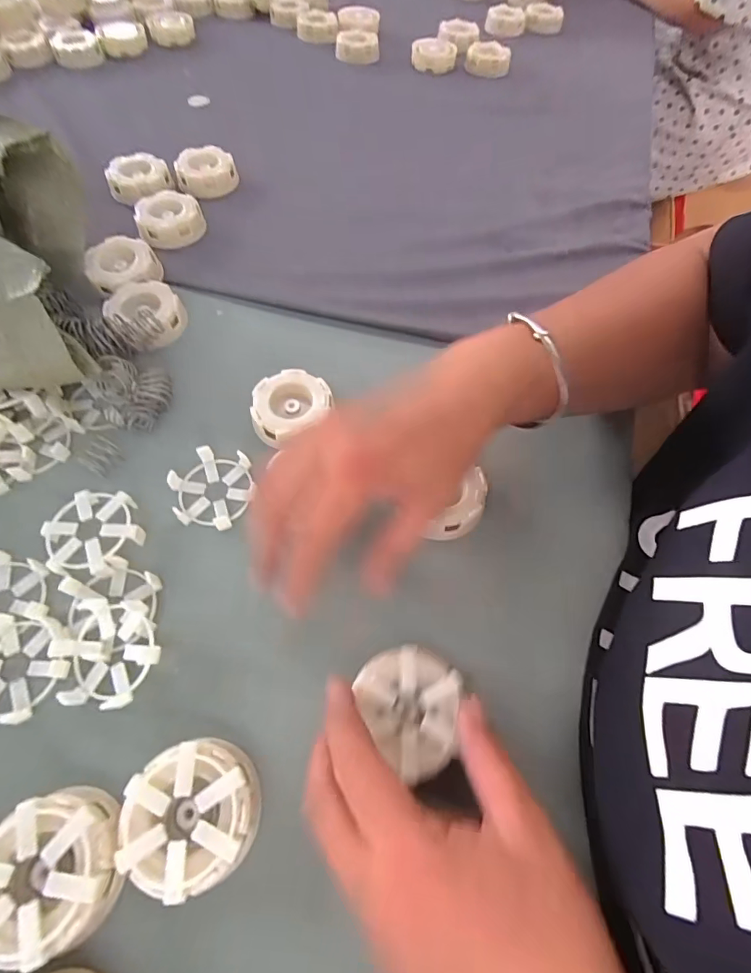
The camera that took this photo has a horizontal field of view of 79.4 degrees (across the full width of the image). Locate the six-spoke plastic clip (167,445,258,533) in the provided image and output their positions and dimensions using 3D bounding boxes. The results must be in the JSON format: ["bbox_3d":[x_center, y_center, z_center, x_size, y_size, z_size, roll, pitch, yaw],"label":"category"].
[{"bbox_3d":[-0.113,0.001,0.314,0.057,0.014,0.055,10,61,3],"label":"six-spoke plastic clip"}]

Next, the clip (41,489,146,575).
[{"bbox_3d":[-0.180,0.031,0.291,0.053,0.017,0.058,1,61,-2],"label":"clip"}]

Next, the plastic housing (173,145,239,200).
[{"bbox_3d":[-0.178,-0.331,0.479,0.061,0.033,0.050,-14,63,-10],"label":"plastic housing"}]

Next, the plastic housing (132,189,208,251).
[{"bbox_3d":[-0.200,-0.260,0.443,0.059,0.029,0.055,-14,63,-10],"label":"plastic housing"}]

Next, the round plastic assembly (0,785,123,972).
[{"bbox_3d":[-0.151,0.177,0.209,0.056,0.026,0.060,1,61,-2],"label":"round plastic assembly"}]

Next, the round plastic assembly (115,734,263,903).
[{"bbox_3d":[-0.089,0.160,0.222,0.060,0.028,0.059,1,61,-2],"label":"round plastic assembly"}]

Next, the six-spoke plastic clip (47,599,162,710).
[{"bbox_3d":[-0.152,0.094,0.256,0.061,0.022,0.054,7,61,1],"label":"six-spoke plastic clip"}]

